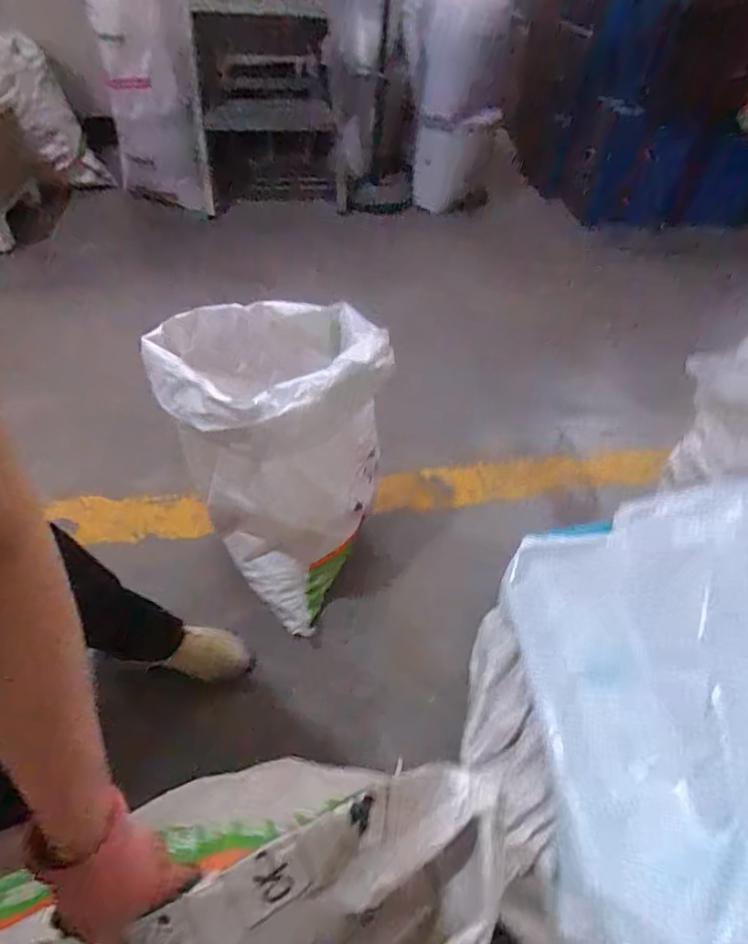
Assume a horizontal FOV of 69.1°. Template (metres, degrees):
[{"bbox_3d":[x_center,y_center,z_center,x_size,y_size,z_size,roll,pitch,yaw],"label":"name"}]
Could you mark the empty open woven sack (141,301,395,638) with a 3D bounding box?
[{"bbox_3d":[-0.189,-0.045,0.990,0.342,0.435,0.369,17,50,10],"label":"empty open woven sack"}]

